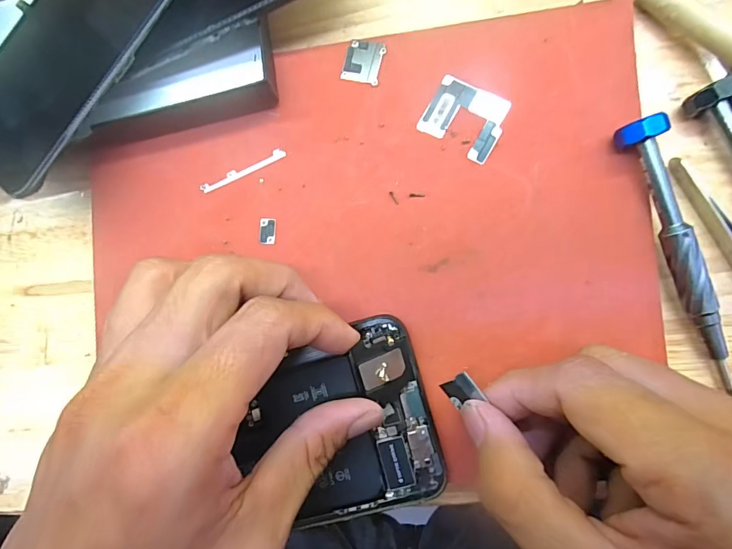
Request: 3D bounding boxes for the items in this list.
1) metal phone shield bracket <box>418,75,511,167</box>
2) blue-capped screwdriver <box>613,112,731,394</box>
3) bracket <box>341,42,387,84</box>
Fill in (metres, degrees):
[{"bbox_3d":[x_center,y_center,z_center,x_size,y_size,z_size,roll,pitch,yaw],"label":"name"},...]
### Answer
[{"bbox_3d":[0.043,-0.068,0.173,0.033,0.004,0.027,30,92,8],"label":"metal phone shield bracket"},{"bbox_3d":[0.120,-0.007,0.155,0.014,0.021,0.106,-19,85,6],"label":"blue-capped screwdriver"},{"bbox_3d":[-0.001,-0.095,0.180,0.017,0.004,0.018,15,89,8],"label":"bracket"}]

